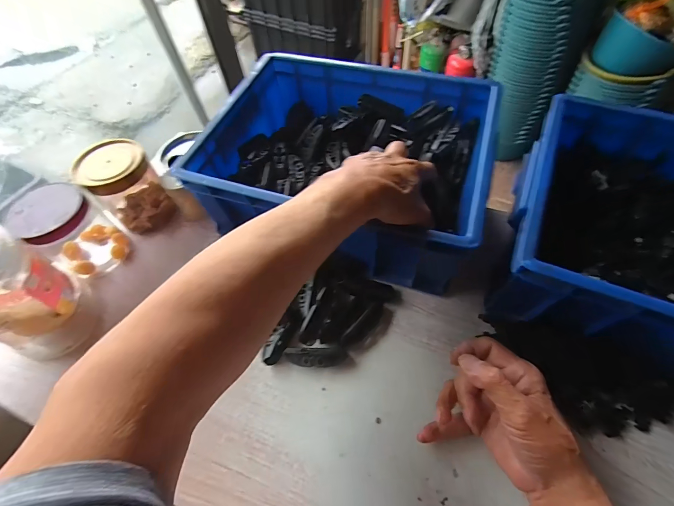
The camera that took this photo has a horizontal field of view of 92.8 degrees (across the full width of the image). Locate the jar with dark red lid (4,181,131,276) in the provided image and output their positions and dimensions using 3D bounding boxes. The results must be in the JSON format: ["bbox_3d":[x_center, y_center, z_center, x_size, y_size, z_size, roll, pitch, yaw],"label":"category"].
[{"bbox_3d":[-0.348,-0.030,0.421,0.087,0.111,0.083,-2,58,3],"label":"jar with dark red lid"}]

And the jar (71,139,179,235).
[{"bbox_3d":[-0.288,-0.091,0.444,0.088,0.104,0.079,39,68,24],"label":"jar"}]

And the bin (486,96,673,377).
[{"bbox_3d":[0.362,-0.013,0.337,0.325,0.120,0.263,19,62,15],"label":"bin"}]

